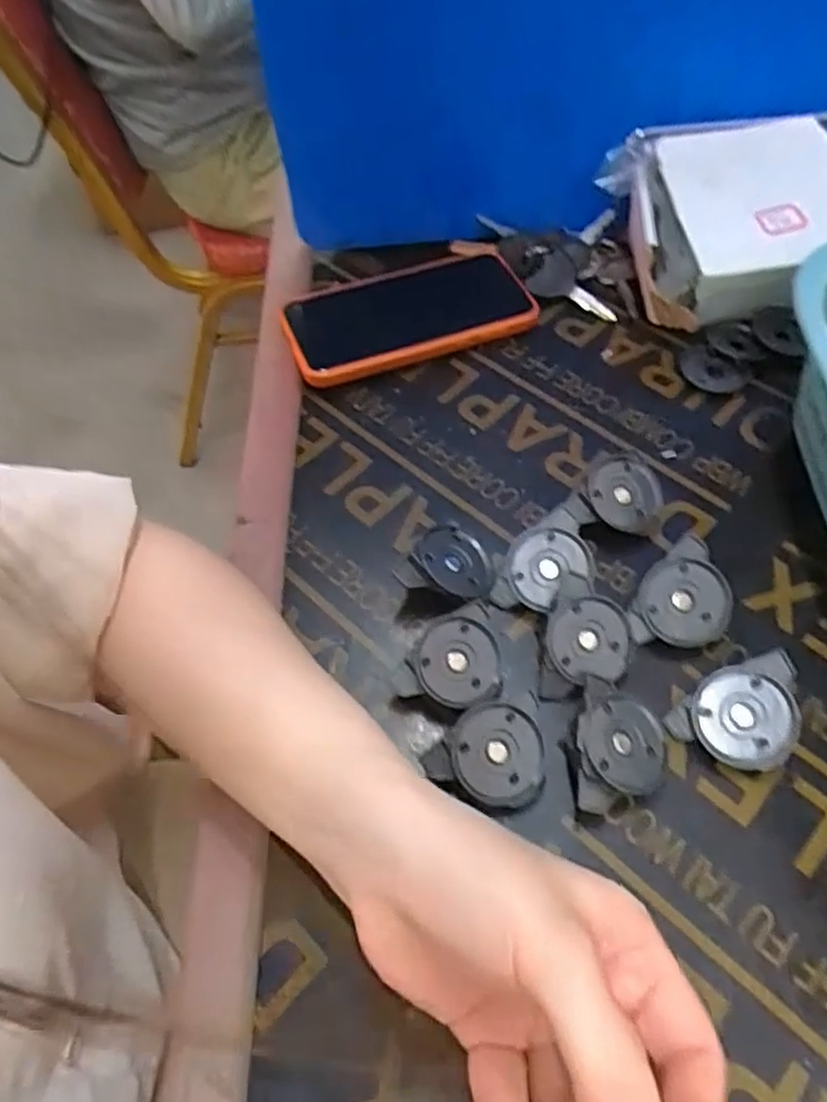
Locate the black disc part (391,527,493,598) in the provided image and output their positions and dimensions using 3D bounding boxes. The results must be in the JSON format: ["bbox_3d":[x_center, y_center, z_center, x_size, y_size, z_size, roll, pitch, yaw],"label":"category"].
[{"bbox_3d":[0.018,0.006,0.370,0.050,0.012,0.040,21,52,-11],"label":"black disc part"}]

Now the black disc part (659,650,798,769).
[{"bbox_3d":[0.147,0.076,0.324,0.058,0.010,0.045,-19,85,13],"label":"black disc part"}]

